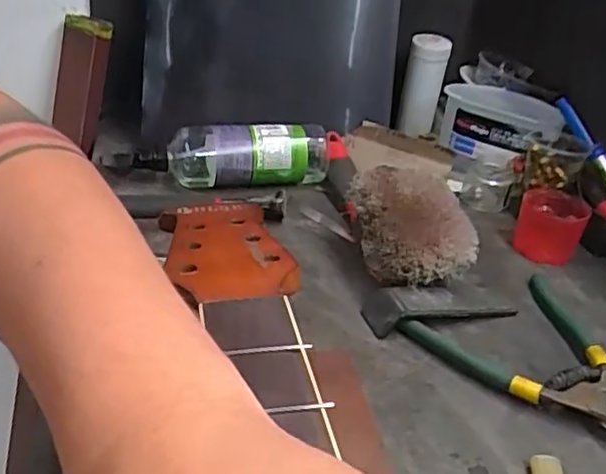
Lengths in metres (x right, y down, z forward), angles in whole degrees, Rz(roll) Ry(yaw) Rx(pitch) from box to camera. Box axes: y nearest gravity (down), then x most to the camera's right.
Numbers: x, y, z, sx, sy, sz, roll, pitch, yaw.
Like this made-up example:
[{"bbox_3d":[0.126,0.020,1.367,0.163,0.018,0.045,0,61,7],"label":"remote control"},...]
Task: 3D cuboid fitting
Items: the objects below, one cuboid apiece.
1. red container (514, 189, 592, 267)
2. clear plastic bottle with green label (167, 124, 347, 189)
[{"bbox_3d":[0.256,-0.011,0.670,0.067,0.050,0.067,24,34,26],"label":"red container"},{"bbox_3d":[-0.048,-0.090,0.715,0.196,0.059,0.047,-2,31,-14],"label":"clear plastic bottle with green label"}]

